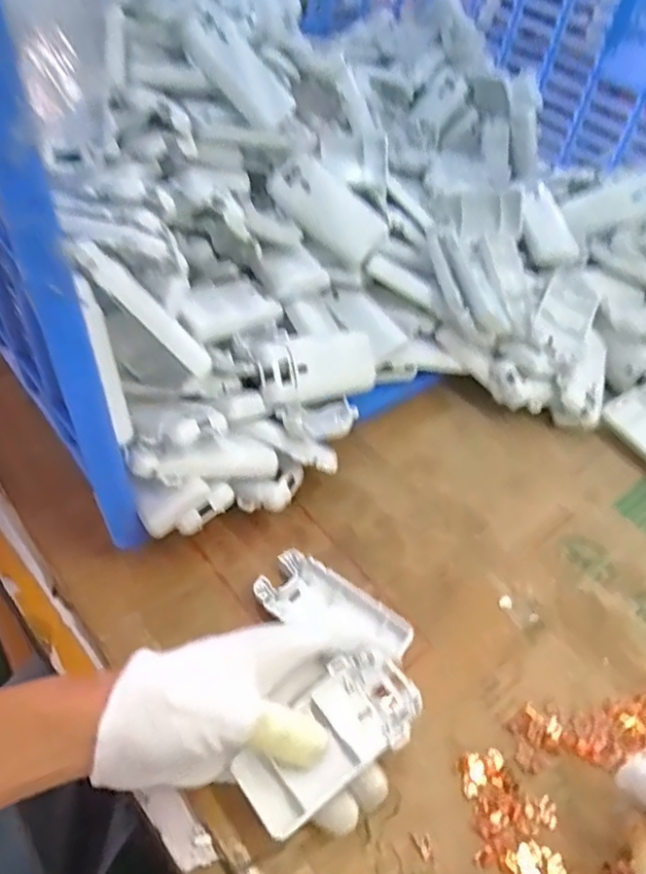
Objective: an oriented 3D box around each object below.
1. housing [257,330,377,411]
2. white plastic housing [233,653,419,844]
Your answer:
[{"bbox_3d":[-0.004,-0.048,0.431,0.092,0.036,0.033,-13,48,-35],"label":"housing"},{"bbox_3d":[0.005,0.152,0.316,0.097,0.021,0.048,-35,59,-27],"label":"white plastic housing"}]

